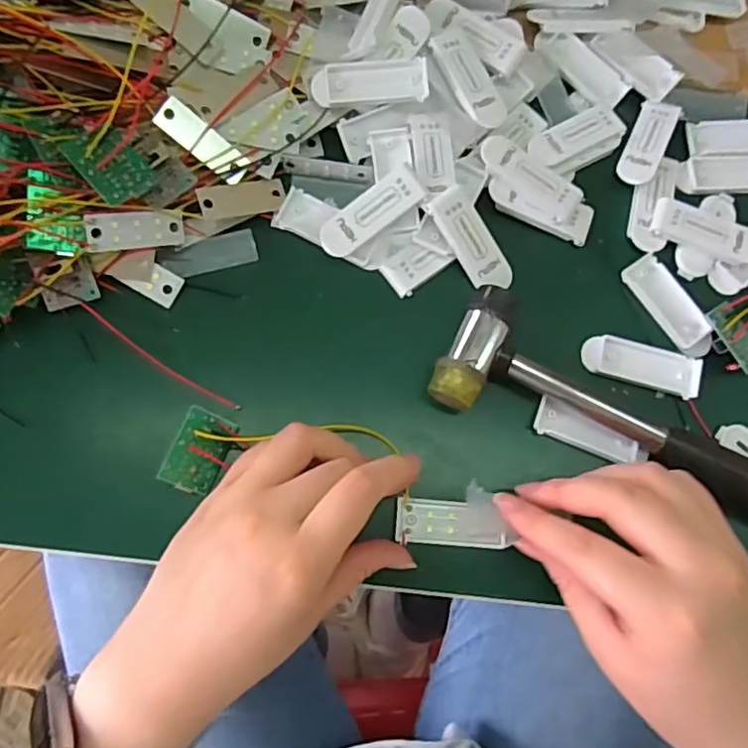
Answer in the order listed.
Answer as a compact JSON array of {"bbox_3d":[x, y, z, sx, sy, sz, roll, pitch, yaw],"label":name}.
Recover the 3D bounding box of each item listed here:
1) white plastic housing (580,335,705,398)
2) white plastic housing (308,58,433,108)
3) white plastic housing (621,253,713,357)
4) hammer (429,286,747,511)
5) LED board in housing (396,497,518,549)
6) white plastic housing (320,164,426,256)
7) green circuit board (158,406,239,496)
[{"bbox_3d":[0.134,-0.005,0.311,0.058,0.008,0.021,17,76,0],"label":"white plastic housing"},{"bbox_3d":[-0.002,-0.147,0.311,0.057,0.009,0.021,-3,77,-5],"label":"white plastic housing"},{"bbox_3d":[0.153,-0.035,0.319,0.021,0.007,0.056,-33,81,-11],"label":"white plastic housing"},{"bbox_3d":[0.143,0.025,0.293,0.231,0.028,0.059,21,81,-2],"label":"hammer"},{"bbox_3d":[0.037,0.070,0.287,0.053,0.007,0.020,9,82,0],"label":"LED board in housing"},{"bbox_3d":[-0.001,-0.079,0.303,0.055,0.010,0.019,-35,81,-12],"label":"white plastic housing"},{"bbox_3d":[-0.078,0.035,0.280,0.028,0.004,0.035,32,76,-40],"label":"green circuit board"}]

